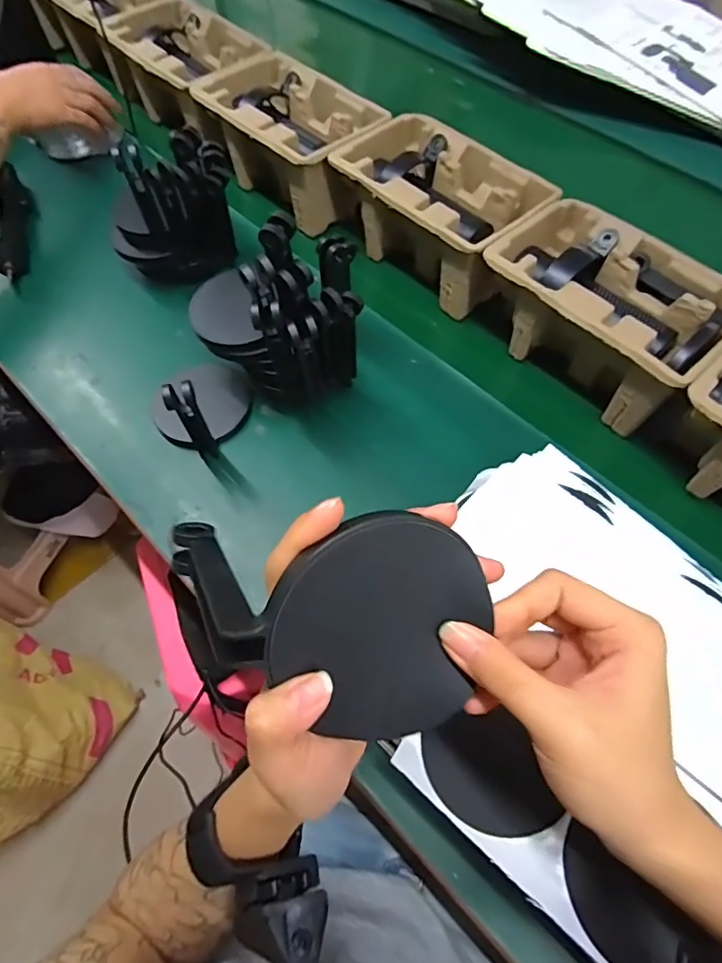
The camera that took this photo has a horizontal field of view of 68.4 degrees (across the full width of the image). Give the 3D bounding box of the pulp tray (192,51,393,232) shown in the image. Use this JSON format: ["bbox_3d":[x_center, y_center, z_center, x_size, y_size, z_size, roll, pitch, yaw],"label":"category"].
[{"bbox_3d":[-0.090,-0.445,0.690,0.146,0.107,0.222,-41,74,-20],"label":"pulp tray"}]

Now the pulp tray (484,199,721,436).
[{"bbox_3d":[0.243,-0.173,0.538,0.143,0.103,0.220,-38,73,-19],"label":"pulp tray"}]

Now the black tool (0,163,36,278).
[{"bbox_3d":[-0.446,-0.339,0.684,0.032,0.050,0.201,-10,66,-9],"label":"black tool"}]

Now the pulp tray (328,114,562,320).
[{"bbox_3d":[0.086,-0.318,0.619,0.147,0.109,0.226,-41,74,-20],"label":"pulp tray"}]

